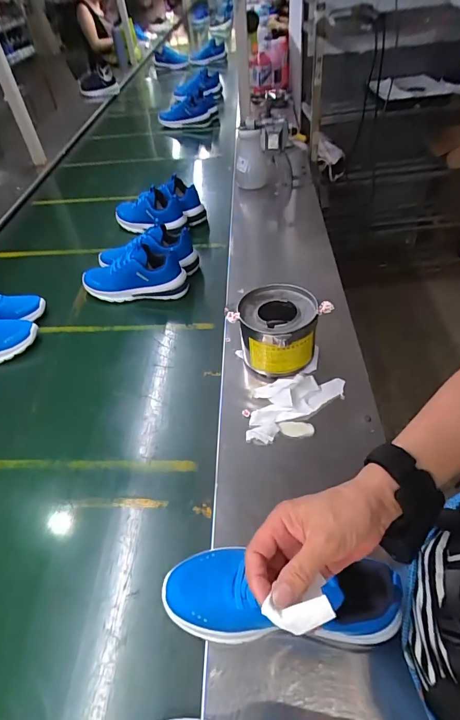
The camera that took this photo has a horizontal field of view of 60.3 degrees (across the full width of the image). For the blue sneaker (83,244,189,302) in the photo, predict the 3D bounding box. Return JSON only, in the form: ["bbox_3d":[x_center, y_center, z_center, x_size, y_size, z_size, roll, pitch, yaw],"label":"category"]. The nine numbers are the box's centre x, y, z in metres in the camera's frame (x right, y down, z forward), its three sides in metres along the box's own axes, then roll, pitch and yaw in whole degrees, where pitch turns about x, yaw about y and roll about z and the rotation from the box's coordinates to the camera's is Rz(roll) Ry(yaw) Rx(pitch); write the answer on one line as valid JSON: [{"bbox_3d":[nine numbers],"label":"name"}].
[{"bbox_3d":[-0.236,-0.211,0.967,0.262,0.133,0.084,0,46,6],"label":"blue sneaker"}]

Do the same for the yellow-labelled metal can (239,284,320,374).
[{"bbox_3d":[0.086,-0.054,0.739,0.140,0.110,0.153,-1,47,6],"label":"yellow-labelled metal can"}]

